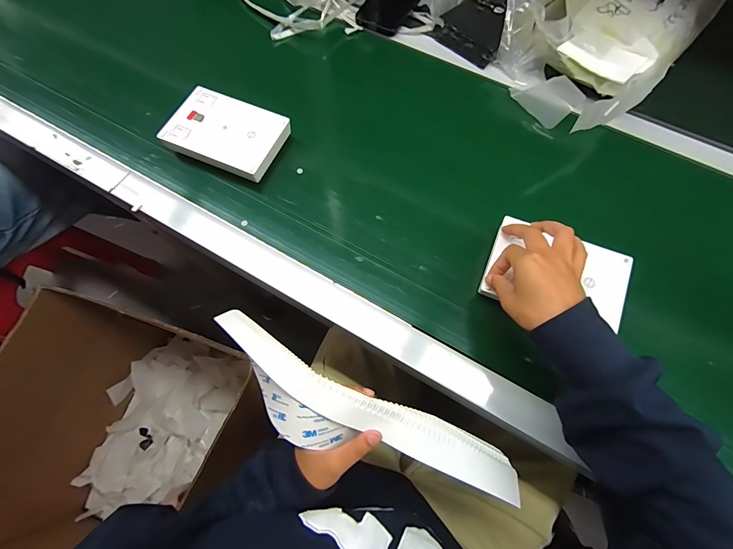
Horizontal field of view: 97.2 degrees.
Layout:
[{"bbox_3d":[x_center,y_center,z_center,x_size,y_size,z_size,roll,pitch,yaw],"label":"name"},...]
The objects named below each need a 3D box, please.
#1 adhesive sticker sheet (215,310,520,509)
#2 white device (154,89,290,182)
[{"bbox_3d":[-0.014,0.145,0.336,0.367,0.083,0.078,24,71,5],"label":"adhesive sticker sheet"},{"bbox_3d":[-0.189,-0.191,0.435,0.148,0.023,0.100,24,71,8],"label":"white device"}]

